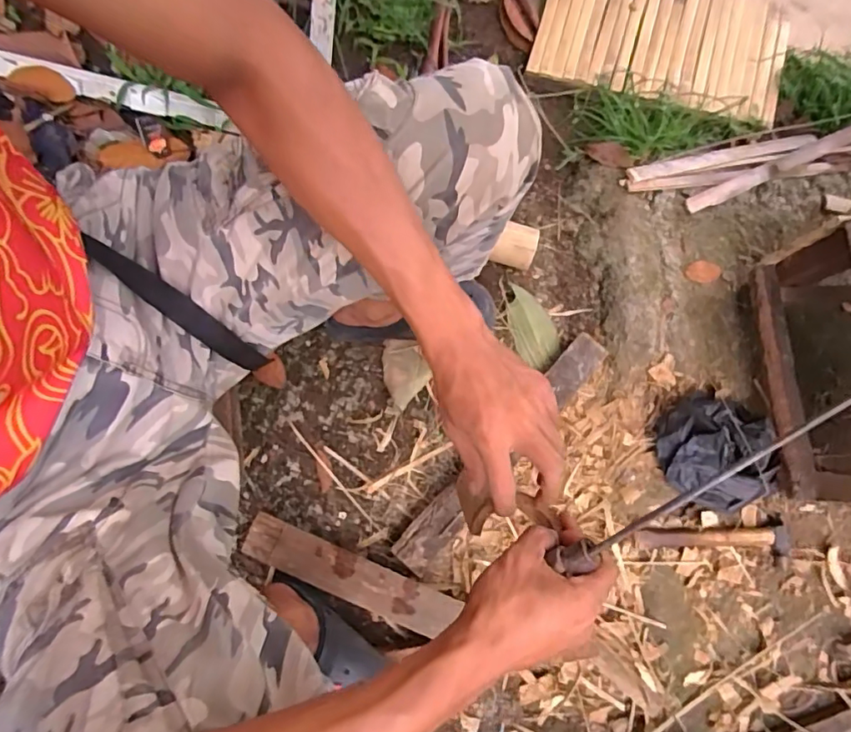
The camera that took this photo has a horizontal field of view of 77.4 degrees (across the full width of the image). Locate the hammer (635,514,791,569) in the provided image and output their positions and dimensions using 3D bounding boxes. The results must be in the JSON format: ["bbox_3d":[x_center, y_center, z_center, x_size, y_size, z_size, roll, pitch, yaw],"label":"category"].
[{"bbox_3d":[0.443,0.263,0.815,0.243,0.026,0.068,4,80,-4],"label":"hammer"}]

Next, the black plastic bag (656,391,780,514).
[{"bbox_3d":[0.454,0.129,0.819,0.184,0.072,0.171,28,78,2],"label":"black plastic bag"}]

